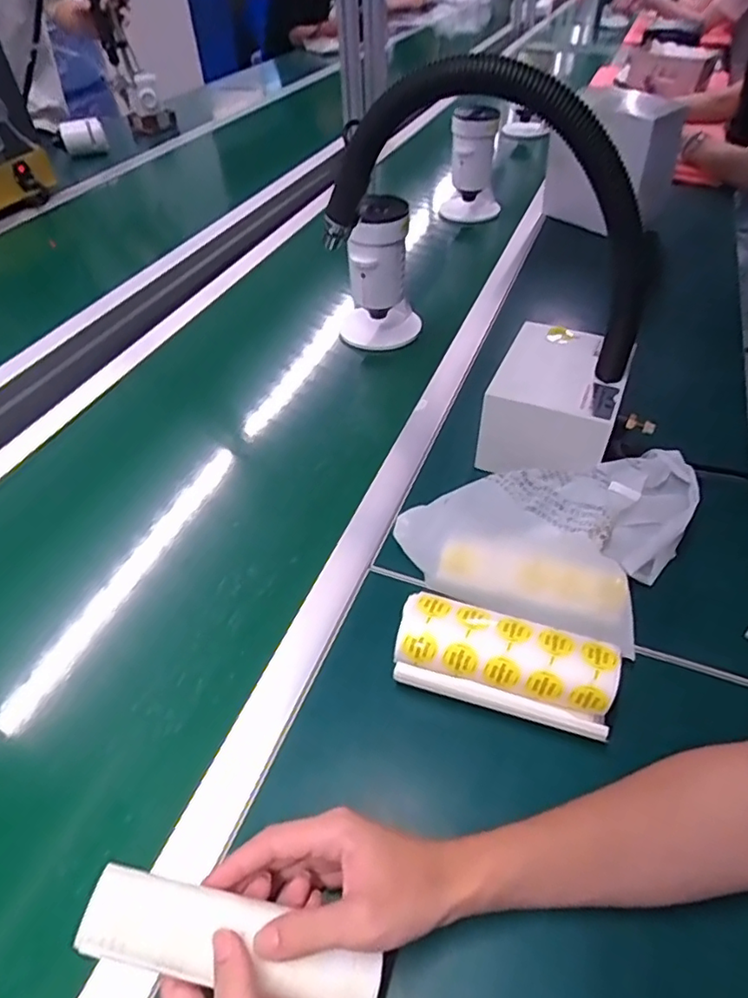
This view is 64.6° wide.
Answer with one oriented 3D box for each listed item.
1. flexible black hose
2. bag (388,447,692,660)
[{"bbox_3d":[0.101,-0.264,0.568,0.318,0.252,0.056,16,48,17],"label":"flexible black hose"},{"bbox_3d":[0.173,0.015,0.581,0.229,0.057,0.234,25,51,24],"label":"bag"}]

